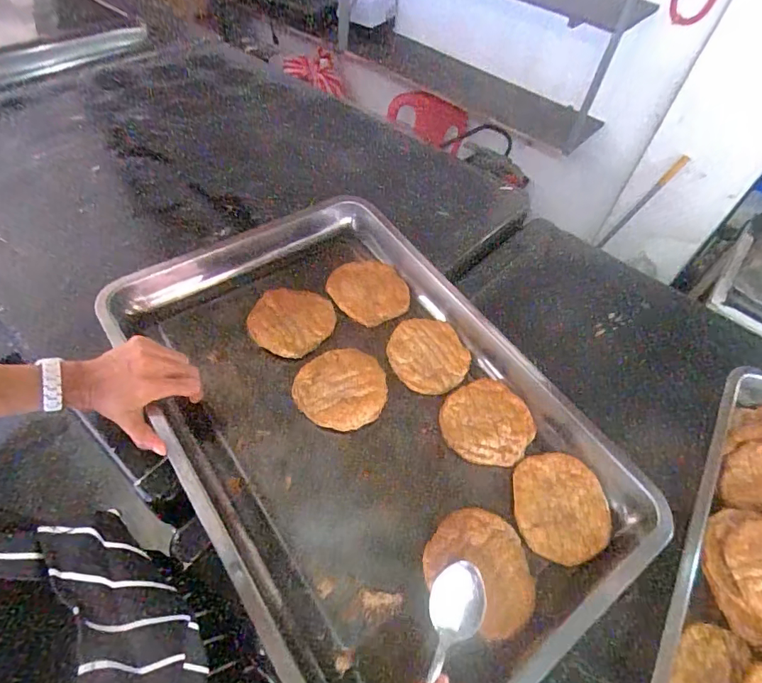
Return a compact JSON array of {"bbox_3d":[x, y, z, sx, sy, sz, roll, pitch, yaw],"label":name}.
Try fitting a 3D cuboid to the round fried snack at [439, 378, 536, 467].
[{"bbox_3d":[0.127,0.091,0.548,0.098,0.015,0.109,35,59,19],"label":"round fried snack"}]

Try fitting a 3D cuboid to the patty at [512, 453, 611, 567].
[{"bbox_3d":[0.192,0.173,0.501,0.100,0.015,0.111,8,54,1],"label":"patty"}]

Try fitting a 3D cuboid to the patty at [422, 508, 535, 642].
[{"bbox_3d":[0.101,0.221,0.461,0.109,0.011,0.097,37,60,20],"label":"patty"}]

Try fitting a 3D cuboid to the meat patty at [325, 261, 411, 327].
[{"bbox_3d":[-0.016,-0.066,0.643,0.097,0.028,0.103,-33,63,-25],"label":"meat patty"}]

